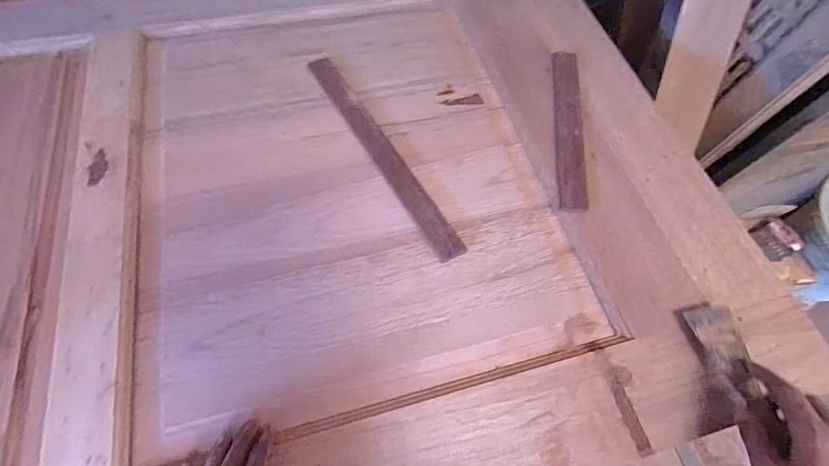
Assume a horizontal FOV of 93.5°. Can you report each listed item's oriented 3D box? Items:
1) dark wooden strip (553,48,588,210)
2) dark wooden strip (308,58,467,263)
[{"bbox_3d":[0.217,-0.156,0.549,0.037,0.008,0.287,4,63,8],"label":"dark wooden strip"},{"bbox_3d":[-0.048,-0.115,0.516,0.037,0.009,0.361,-31,69,-9],"label":"dark wooden strip"}]

